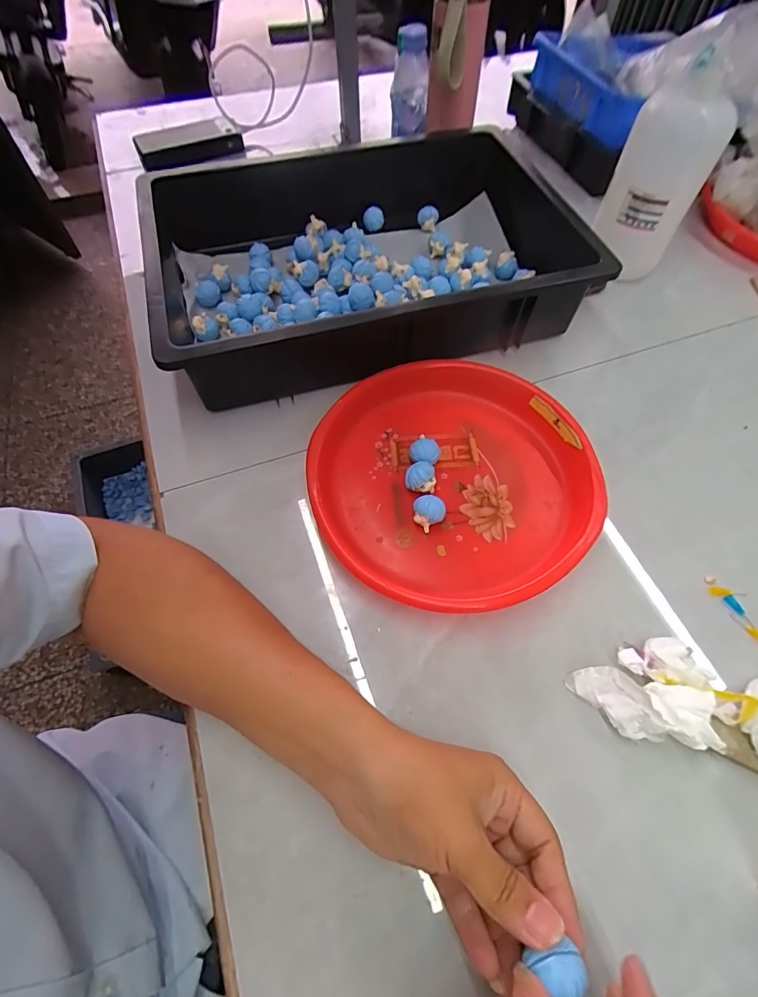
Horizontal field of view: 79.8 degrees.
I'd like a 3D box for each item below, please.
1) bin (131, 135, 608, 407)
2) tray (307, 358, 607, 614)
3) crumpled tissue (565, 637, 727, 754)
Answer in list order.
[{"bbox_3d":[-0.013,-0.287,0.530,0.465,0.093,0.337,-14,61,-7],"label":"bin"},{"bbox_3d":[0.066,-0.022,0.418,0.246,0.035,0.246,0,61,1],"label":"tray"},{"bbox_3d":[0.194,0.136,0.332,0.096,0.028,0.072,7,61,5],"label":"crumpled tissue"}]

